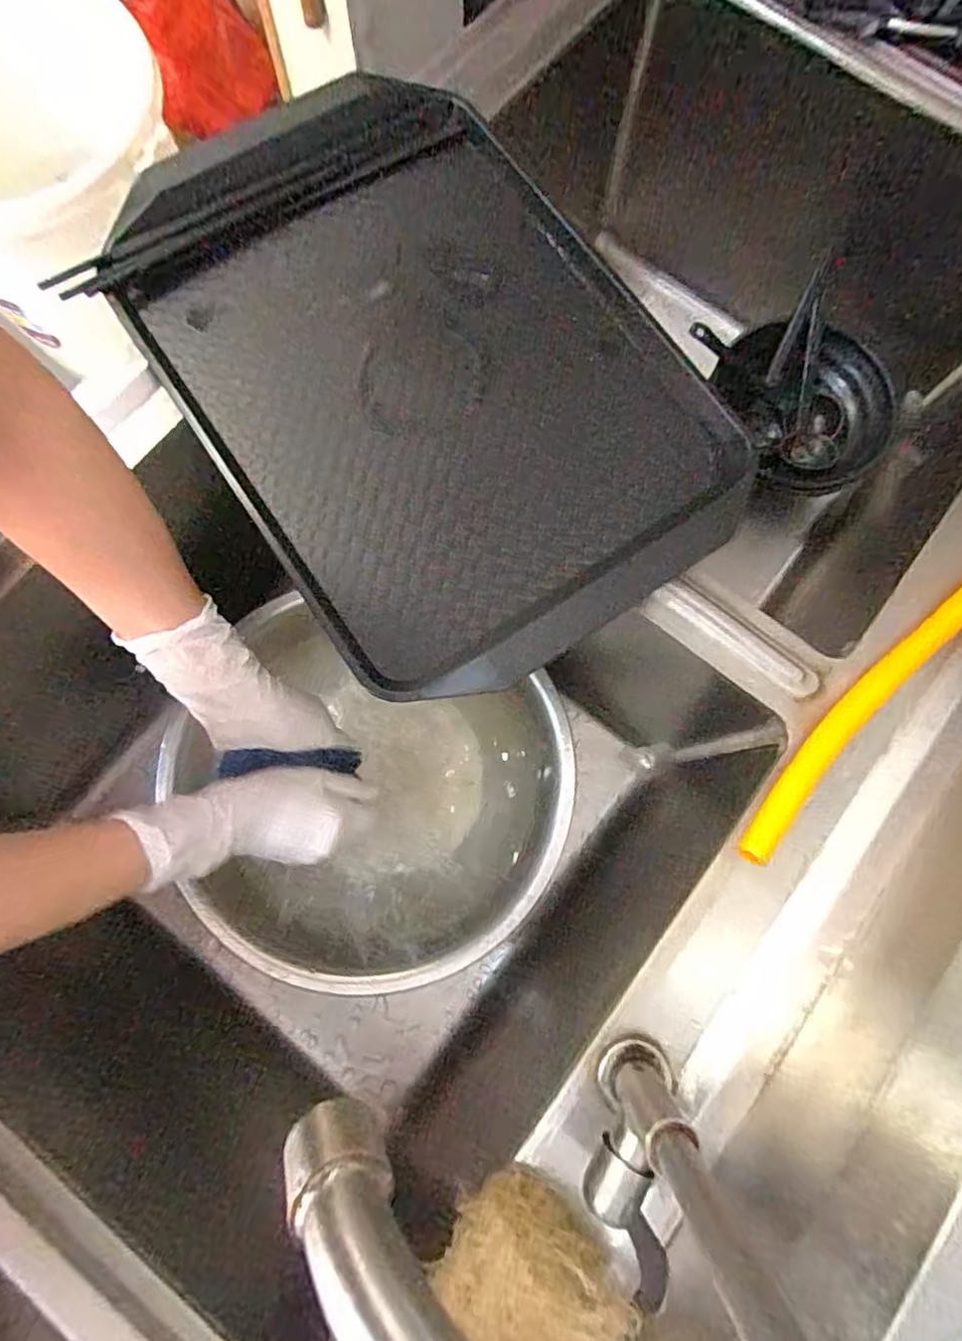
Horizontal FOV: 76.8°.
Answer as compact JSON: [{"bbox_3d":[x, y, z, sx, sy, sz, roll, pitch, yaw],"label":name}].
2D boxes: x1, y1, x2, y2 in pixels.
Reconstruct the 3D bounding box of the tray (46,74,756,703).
[{"bbox_3d":[-0.042,-0.208,0.416,0.304,0.033,0.432,-36,81,-8],"label":"tray"}]

